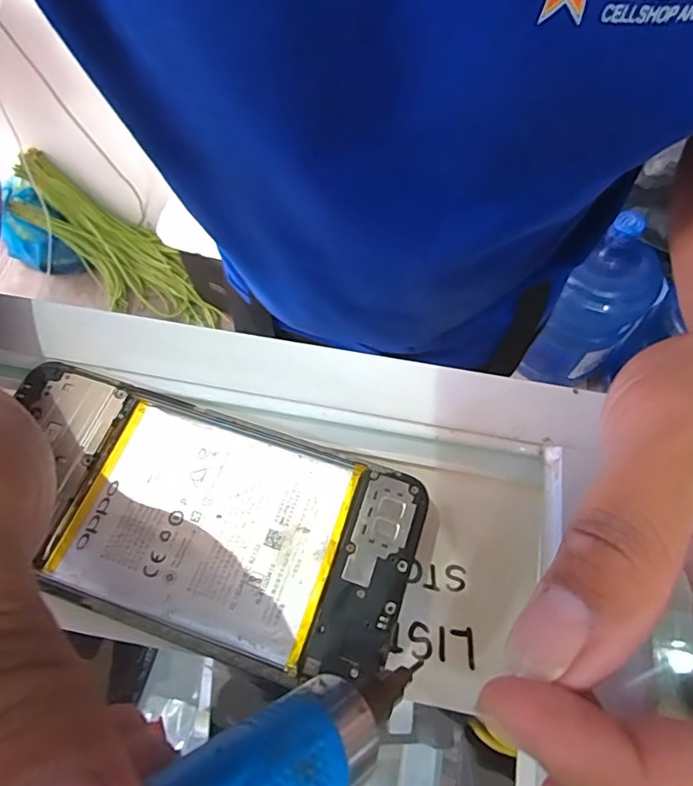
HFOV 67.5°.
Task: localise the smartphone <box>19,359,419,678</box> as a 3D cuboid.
[{"bbox_3d":[-0.051,0.039,0.169,0.142,0.005,0.070,18,65,8],"label":"smartphone"}]

